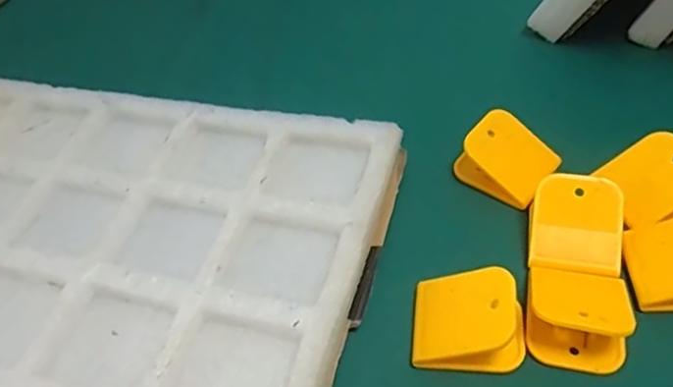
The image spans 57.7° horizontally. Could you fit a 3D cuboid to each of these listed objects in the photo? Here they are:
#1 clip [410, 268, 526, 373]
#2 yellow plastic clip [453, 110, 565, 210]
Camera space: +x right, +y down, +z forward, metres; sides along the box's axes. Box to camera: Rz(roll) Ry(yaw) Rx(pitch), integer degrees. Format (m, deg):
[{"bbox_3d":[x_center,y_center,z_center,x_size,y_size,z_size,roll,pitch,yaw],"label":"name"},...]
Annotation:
[{"bbox_3d":[0.068,0.062,0.311,0.055,0.025,0.046,2,48,11],"label":"clip"},{"bbox_3d":[0.109,-0.024,0.389,0.051,0.039,0.042,31,59,31],"label":"yellow plastic clip"}]

